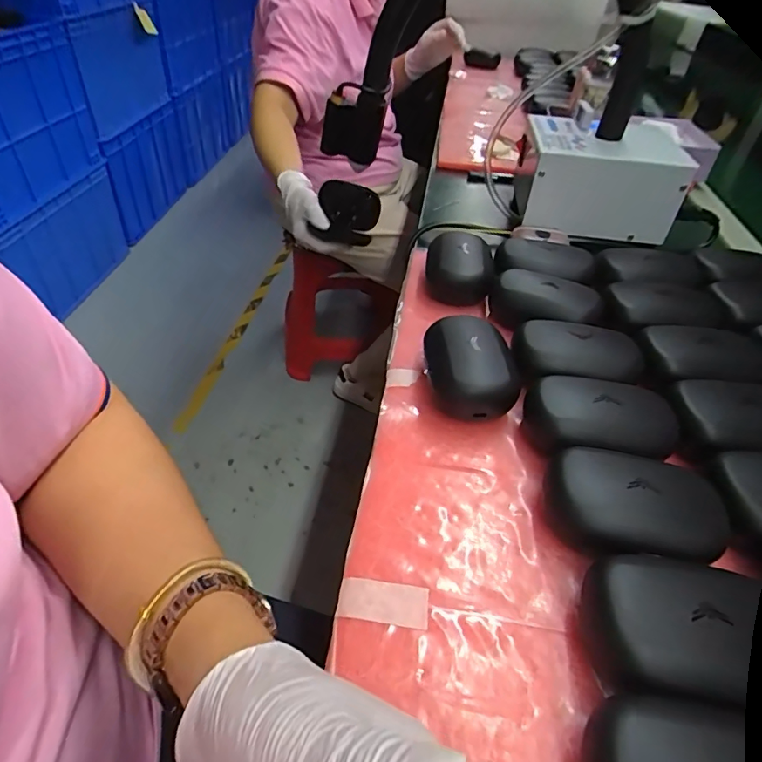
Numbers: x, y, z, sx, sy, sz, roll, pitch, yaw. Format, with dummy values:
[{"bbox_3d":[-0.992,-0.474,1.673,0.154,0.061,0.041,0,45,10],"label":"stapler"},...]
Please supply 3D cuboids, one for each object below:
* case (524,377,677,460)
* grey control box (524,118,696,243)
[{"bbox_3d":[0.135,0.026,0.302,0.083,0.035,0.055,10,43,5],"label":"case"},{"bbox_3d":[0.226,-0.224,0.531,0.156,0.090,0.129,6,42,3],"label":"grey control box"}]

